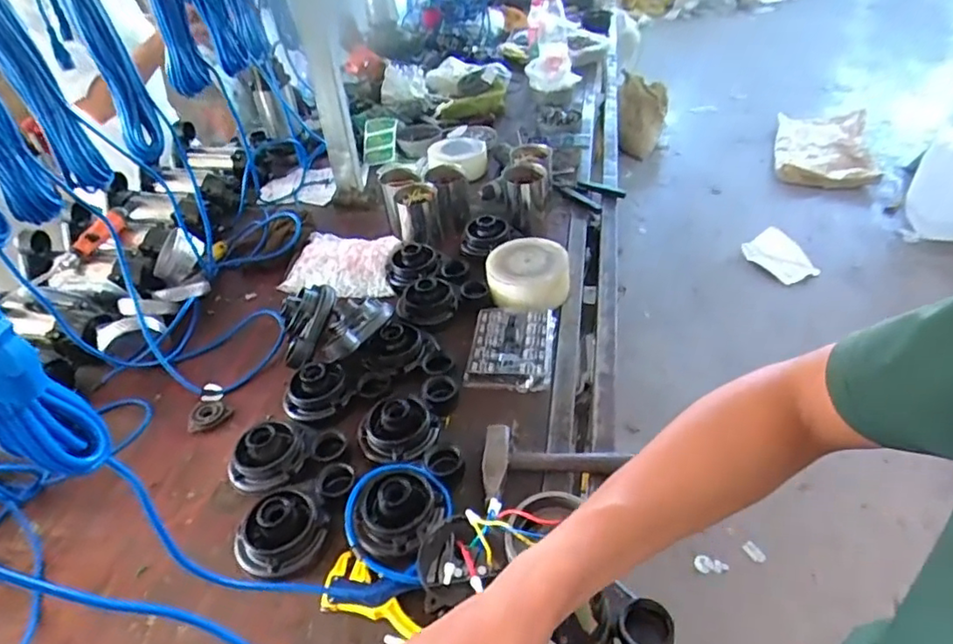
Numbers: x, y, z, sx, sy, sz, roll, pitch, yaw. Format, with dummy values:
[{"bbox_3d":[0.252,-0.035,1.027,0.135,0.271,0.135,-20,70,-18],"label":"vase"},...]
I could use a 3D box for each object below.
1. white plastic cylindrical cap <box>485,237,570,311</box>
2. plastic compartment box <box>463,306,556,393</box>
[{"bbox_3d":[0.095,-0.091,1.086,0.151,0.074,0.147,-3,40,3],"label":"white plastic cylindrical cap"},{"bbox_3d":[0.060,0.035,0.979,0.136,0.028,0.180,3,41,11],"label":"plastic compartment box"}]

